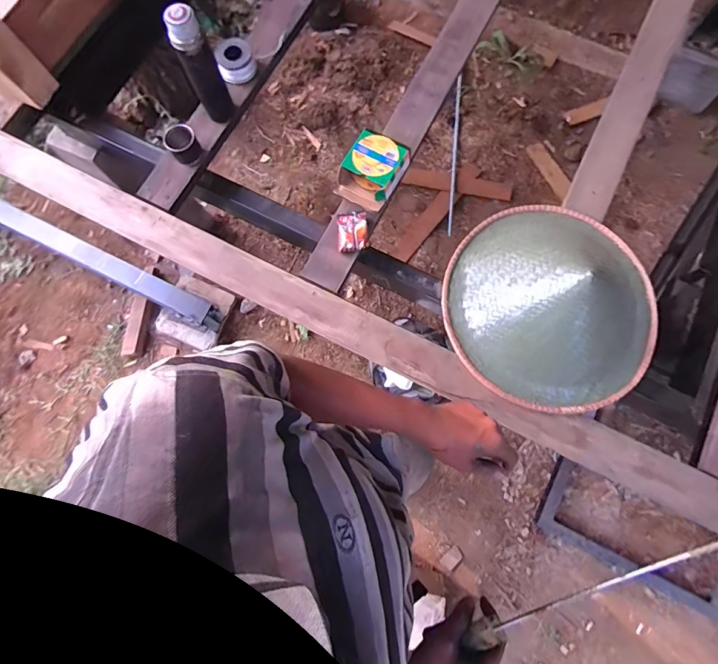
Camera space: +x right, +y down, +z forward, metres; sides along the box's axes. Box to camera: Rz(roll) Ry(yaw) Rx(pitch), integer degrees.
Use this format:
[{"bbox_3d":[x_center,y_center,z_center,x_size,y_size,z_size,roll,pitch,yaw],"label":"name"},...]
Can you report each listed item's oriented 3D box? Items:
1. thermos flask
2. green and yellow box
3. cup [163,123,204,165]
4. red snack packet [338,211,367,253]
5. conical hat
[{"bbox_3d":[-0.319,-0.537,0.796,0.068,0.227,0.059,-22,78,-5],"label":"thermos flask"},{"bbox_3d":[0.023,-0.351,0.841,0.128,0.050,0.152,33,79,8],"label":"green and yellow box"},{"bbox_3d":[-0.381,-0.404,0.852,0.063,0.067,0.059,0,77,0],"label":"cup"},{"bbox_3d":[-0.014,-0.211,0.823,0.061,0.017,0.081,-2,77,0],"label":"red snack packet"},{"bbox_3d":[0.379,-0.069,0.729,0.399,0.140,0.410,0,77,0],"label":"conical hat"}]

